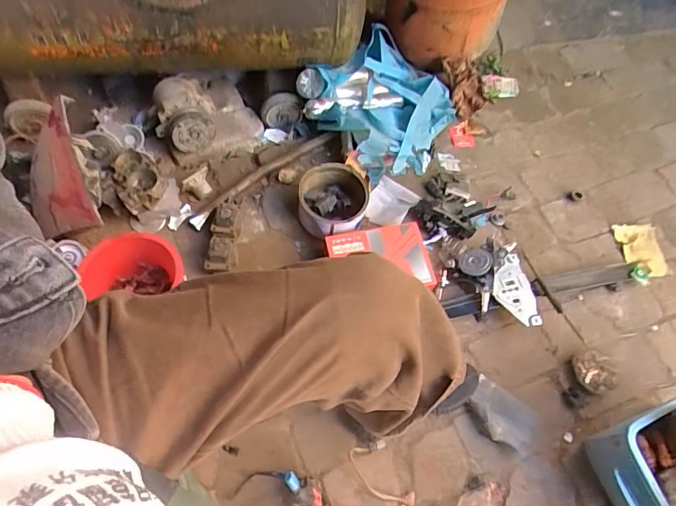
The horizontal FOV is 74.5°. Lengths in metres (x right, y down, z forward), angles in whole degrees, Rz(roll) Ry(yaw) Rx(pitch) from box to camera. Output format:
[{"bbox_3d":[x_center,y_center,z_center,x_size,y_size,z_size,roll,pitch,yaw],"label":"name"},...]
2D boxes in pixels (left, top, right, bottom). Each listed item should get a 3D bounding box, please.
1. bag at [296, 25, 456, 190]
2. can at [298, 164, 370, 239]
[{"bbox_3d":[0.121,-0.393,1.138,0.329,0.225,0.363,32,64,13],"label":"bag"},{"bbox_3d":[-0.013,-0.110,0.979,0.150,0.086,0.167,9,63,0],"label":"can"}]

